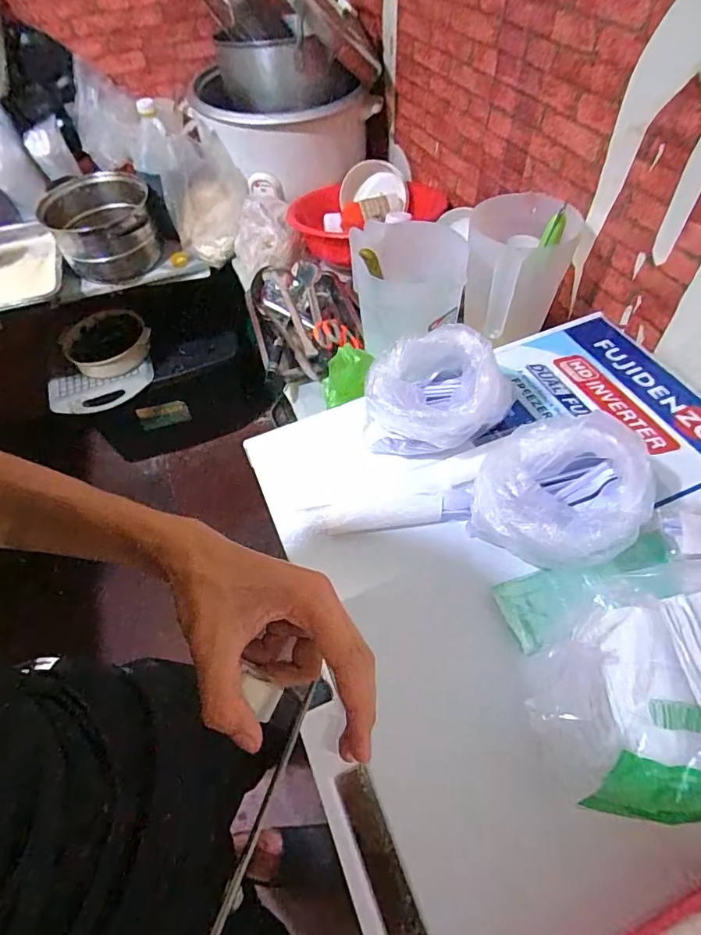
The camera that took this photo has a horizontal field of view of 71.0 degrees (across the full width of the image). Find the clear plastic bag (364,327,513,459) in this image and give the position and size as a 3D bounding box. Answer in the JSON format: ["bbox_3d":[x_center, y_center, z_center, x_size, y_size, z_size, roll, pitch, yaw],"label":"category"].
[{"bbox_3d":[0.094,-0.082,0.599,0.152,0.108,0.134,-13,53,-6],"label":"clear plastic bag"}]

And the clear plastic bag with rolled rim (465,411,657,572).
[{"bbox_3d":[0.220,0.028,0.524,0.161,0.092,0.154,22,58,19],"label":"clear plastic bag with rolled rim"}]

